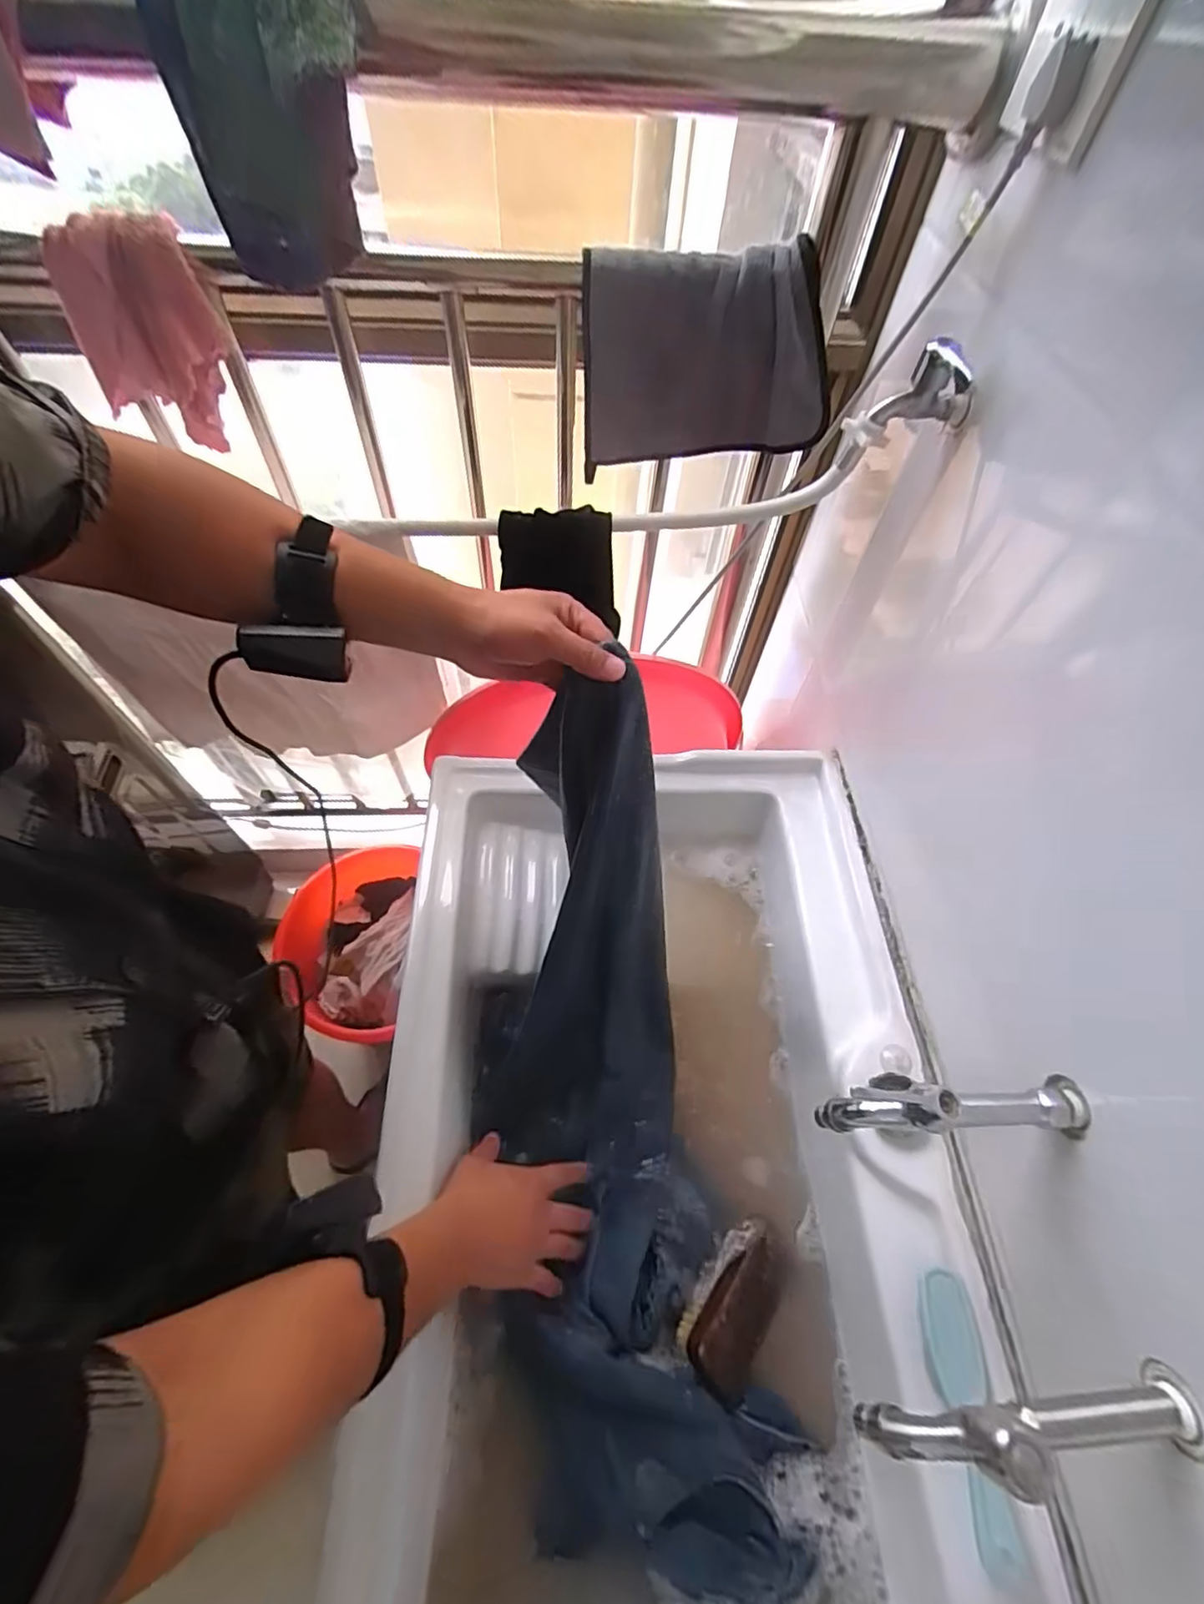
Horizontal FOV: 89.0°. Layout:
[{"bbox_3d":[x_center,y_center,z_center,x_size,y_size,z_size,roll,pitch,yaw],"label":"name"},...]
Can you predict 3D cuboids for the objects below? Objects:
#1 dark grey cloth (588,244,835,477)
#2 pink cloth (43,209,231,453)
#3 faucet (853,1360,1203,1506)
[{"bbox_3d":[0.092,-0.484,0.703,0.311,0.289,0.046,14,89,18],"label":"dark grey cloth"},{"bbox_3d":[-0.441,-0.459,0.596,0.148,0.172,0.057,22,41,-1],"label":"pink cloth"},{"bbox_3d":[0.239,0.332,0.326,0.176,0.080,0.029,-1,58,-4],"label":"faucet"}]

